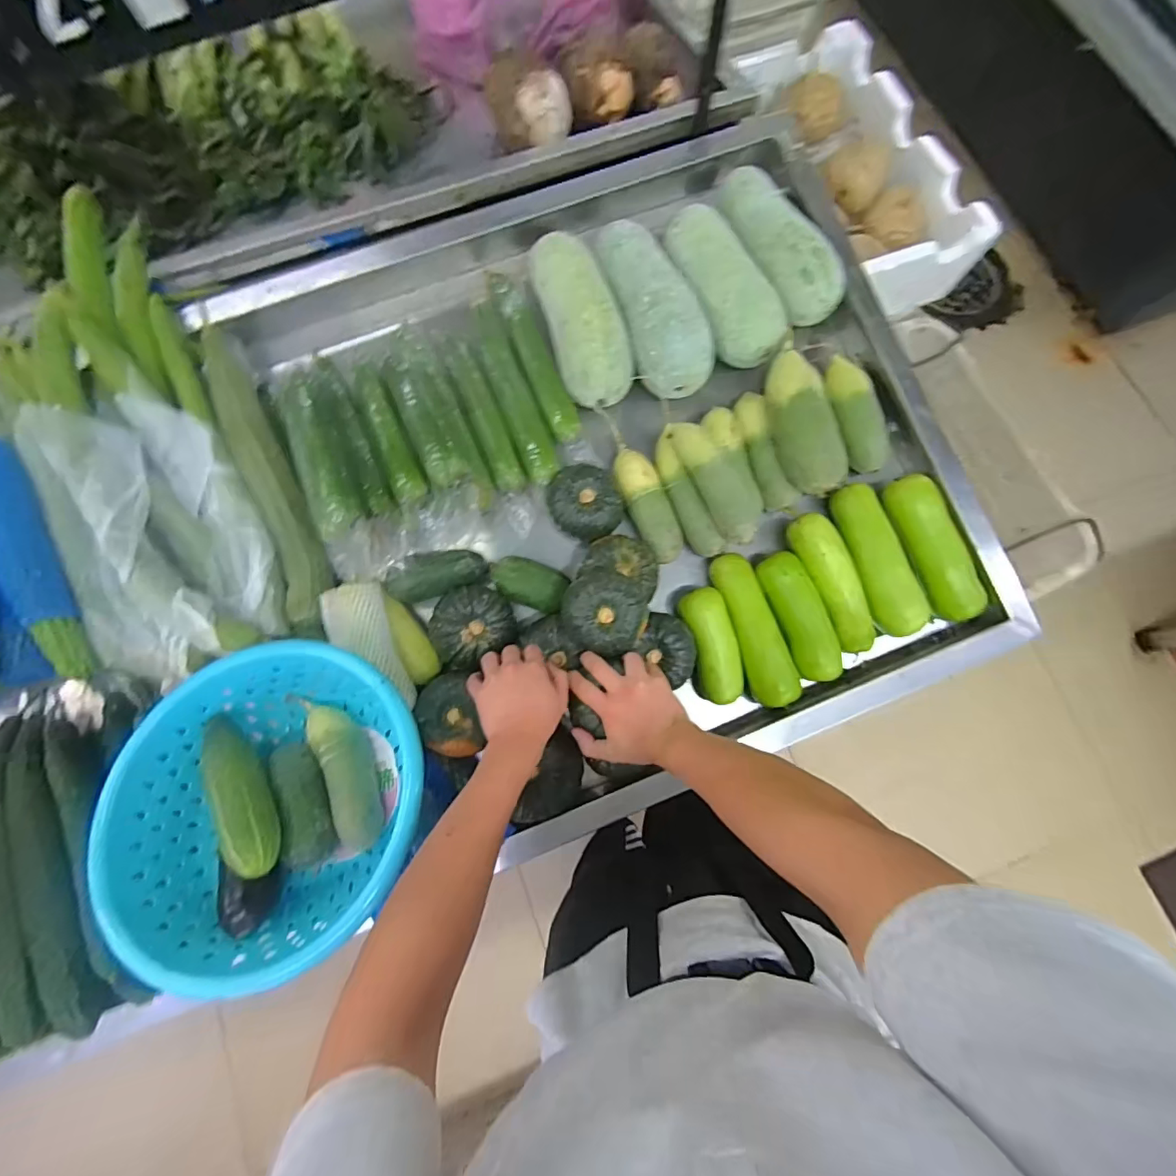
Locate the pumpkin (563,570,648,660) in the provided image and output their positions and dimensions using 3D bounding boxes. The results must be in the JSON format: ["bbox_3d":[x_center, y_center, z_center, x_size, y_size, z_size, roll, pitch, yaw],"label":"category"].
[{"bbox_3d":[0.021,0.035,0.647,0.103,0.079,0.094,0,77,-1],"label":"pumpkin"}]

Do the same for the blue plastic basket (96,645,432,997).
[{"bbox_3d":[-0.320,0.215,0.551,0.298,0.113,0.274,0,77,-1],"label":"blue plastic basket"}]

